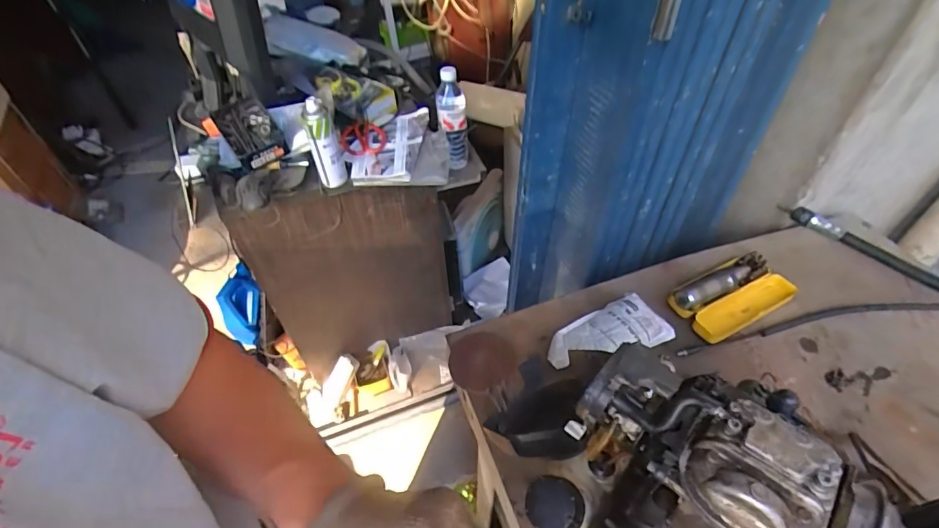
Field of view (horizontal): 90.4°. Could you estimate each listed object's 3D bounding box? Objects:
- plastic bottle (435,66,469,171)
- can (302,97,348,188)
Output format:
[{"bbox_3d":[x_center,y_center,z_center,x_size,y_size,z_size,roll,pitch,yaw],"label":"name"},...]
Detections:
[{"bbox_3d":[-0.037,-0.308,1.034,0.065,0.228,0.069,-5,48,-2],"label":"plastic bottle"},{"bbox_3d":[-0.280,-0.233,0.899,0.055,0.164,0.060,-17,49,-12],"label":"can"}]

